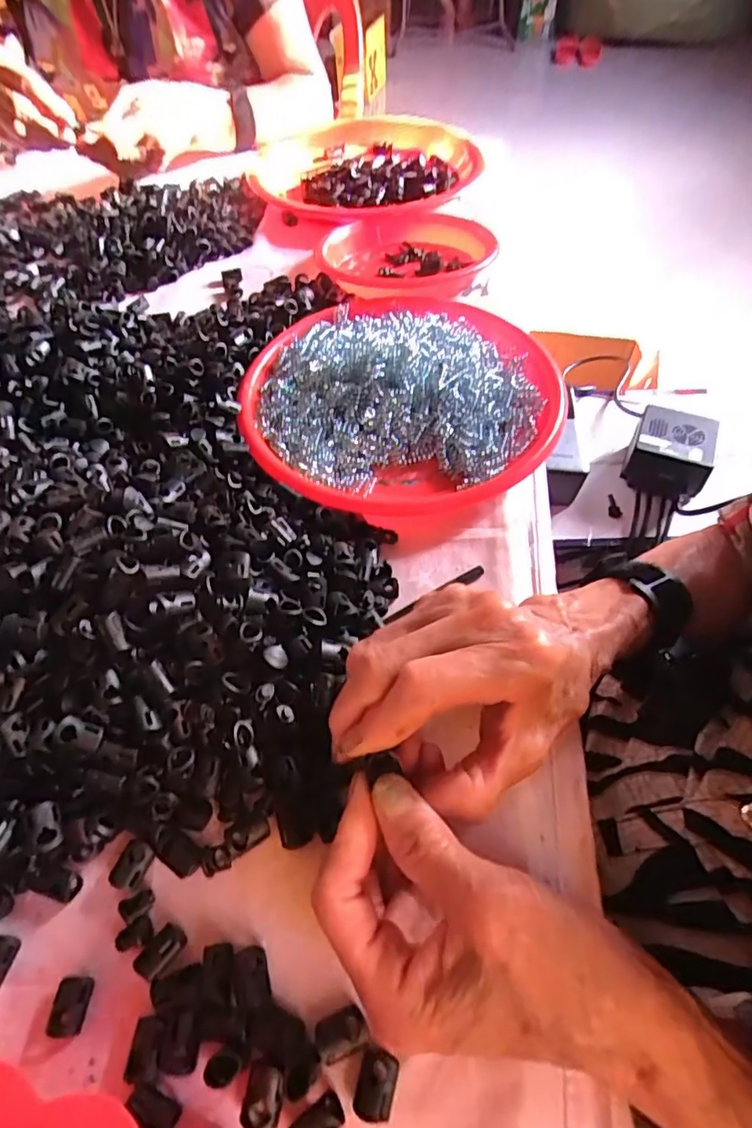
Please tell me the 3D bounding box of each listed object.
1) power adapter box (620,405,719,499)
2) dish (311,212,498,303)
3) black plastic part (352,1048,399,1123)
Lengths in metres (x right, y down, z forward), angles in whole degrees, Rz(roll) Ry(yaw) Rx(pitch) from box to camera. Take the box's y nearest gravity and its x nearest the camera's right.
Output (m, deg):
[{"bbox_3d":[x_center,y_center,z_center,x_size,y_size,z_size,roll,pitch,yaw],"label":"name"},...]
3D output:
[{"bbox_3d":[0.295,-0.112,0.563,0.073,0.046,0.080,22,58,17],"label":"power adapter box"},{"bbox_3d":[0.028,-0.289,0.525,0.159,0.035,0.172,-1,55,1],"label":"dish"},{"bbox_3d":[0.000,0.192,0.206,0.013,0.007,0.019,13,56,11],"label":"black plastic part"}]

